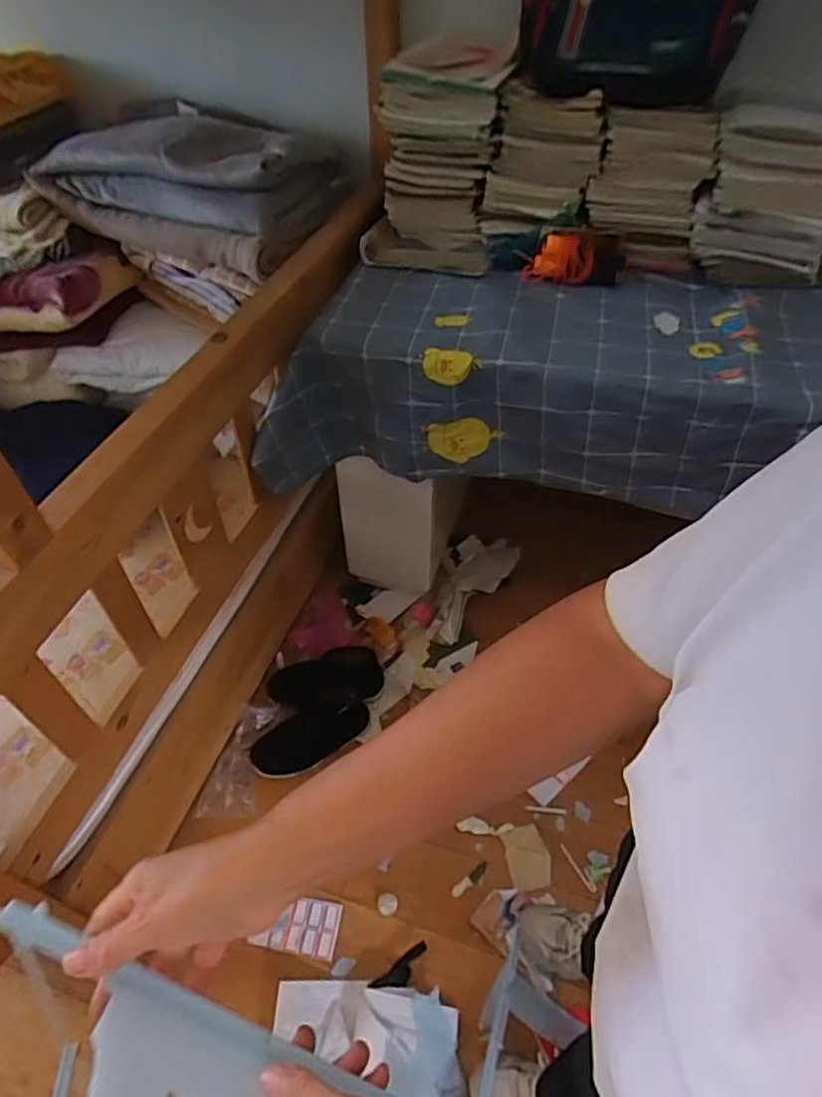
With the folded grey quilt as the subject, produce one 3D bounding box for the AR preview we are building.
[{"bbox_3d":[-0.532,-0.880,1.509,0.654,0.234,0.321,18,51,16],"label":"folded grey quilt"}]

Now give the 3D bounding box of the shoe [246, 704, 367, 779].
[{"bbox_3d":[-0.230,0.407,1.414,0.275,0.111,0.114,-23,52,-18],"label":"shoe"}]

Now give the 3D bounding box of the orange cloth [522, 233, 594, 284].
[{"bbox_3d":[0.294,-0.580,1.246,0.132,0.071,0.058,5,49,5],"label":"orange cloth"}]

